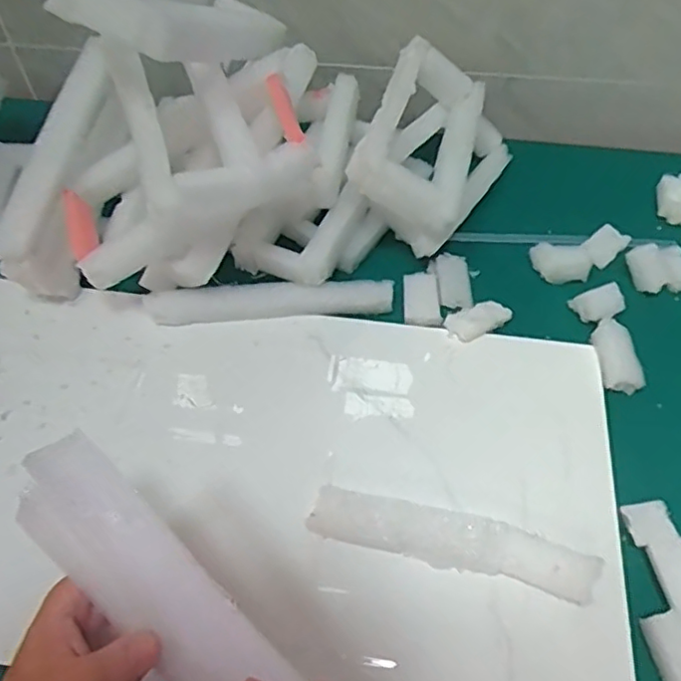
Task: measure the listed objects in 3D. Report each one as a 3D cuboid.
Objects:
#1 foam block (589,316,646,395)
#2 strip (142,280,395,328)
[{"bbox_3d":[0.230,0.013,0.527,0.032,0.021,0.060,-3,58,-3],"label":"foam block"},{"bbox_3d":[-0.058,-0.034,0.543,0.207,0.031,0.025,-5,58,-5],"label":"strip"}]

